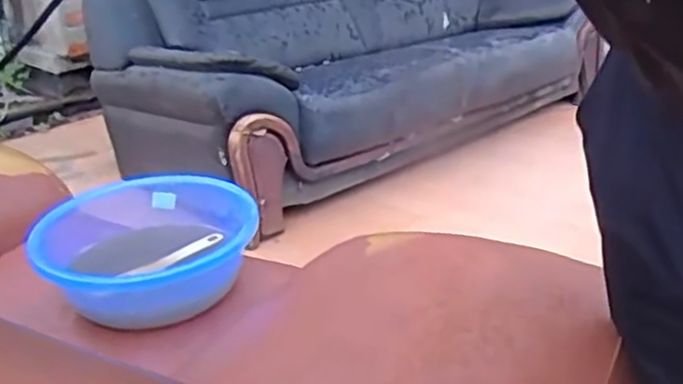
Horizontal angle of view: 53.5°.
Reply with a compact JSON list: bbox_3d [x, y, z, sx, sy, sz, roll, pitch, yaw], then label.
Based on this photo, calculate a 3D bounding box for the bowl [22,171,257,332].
[{"bbox_3d":[-0.302,0.077,1.073,0.310,0.112,0.329,-2,23,1],"label":"bowl"}]

